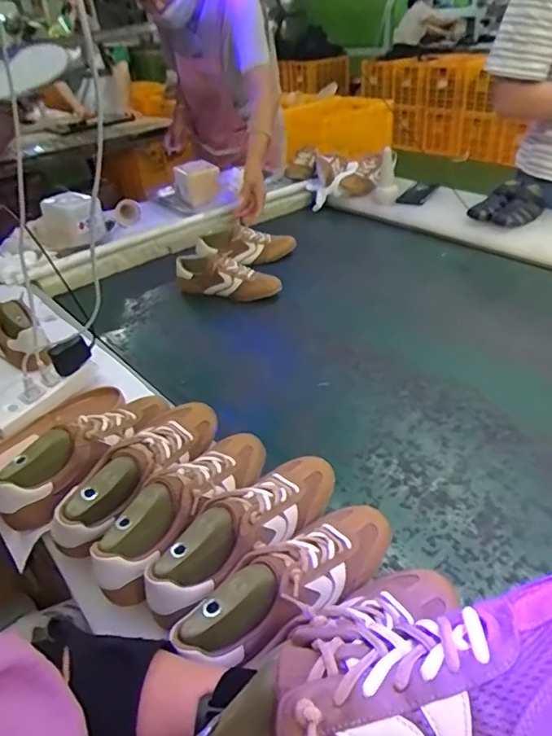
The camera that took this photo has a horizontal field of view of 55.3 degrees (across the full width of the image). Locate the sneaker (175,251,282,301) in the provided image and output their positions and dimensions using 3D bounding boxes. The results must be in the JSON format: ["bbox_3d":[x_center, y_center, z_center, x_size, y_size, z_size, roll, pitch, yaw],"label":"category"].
[{"bbox_3d":[-0.116,-0.202,1.163,0.254,0.082,0.089,17,42,30],"label":"sneaker"}]

